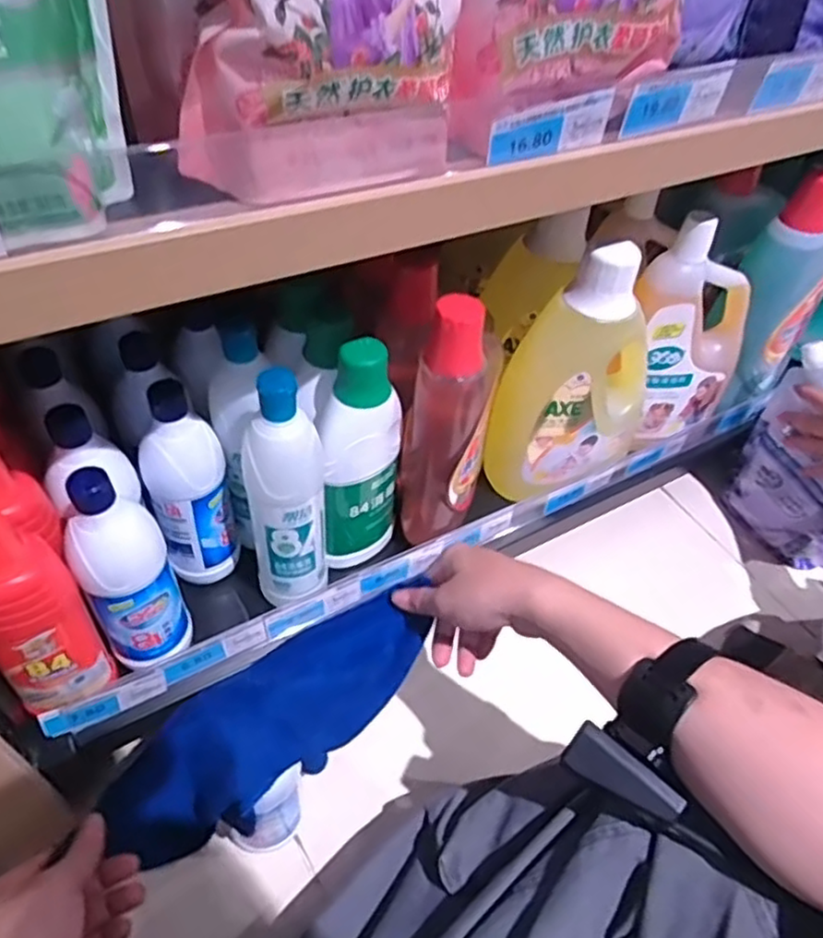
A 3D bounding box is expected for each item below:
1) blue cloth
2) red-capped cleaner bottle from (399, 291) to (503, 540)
[{"bbox_3d":[-0.099,0.178,0.476,0.252,0.106,0.089,-34,59,-15],"label":"blue cloth"},{"bbox_3d":[0.034,-0.037,0.600,0.079,0.253,0.060,2,49,-5],"label":"red-capped cleaner bottle"}]

